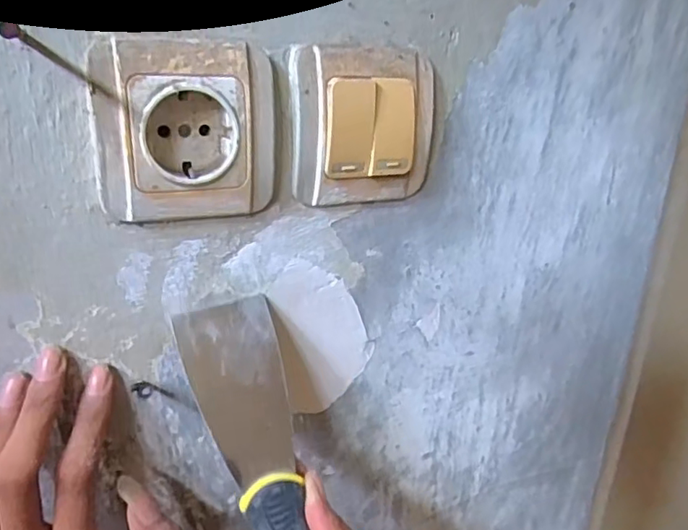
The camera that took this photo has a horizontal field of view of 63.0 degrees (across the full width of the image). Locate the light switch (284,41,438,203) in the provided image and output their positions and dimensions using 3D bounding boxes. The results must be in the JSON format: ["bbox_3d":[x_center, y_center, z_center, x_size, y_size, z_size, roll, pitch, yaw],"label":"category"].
[{"bbox_3d":[0.012,-0.071,0.291,0.081,0.077,0.013,-5,21,-25],"label":"light switch"}]

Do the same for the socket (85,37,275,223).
[{"bbox_3d":[-0.072,-0.061,0.258,0.078,0.077,0.019,-5,21,-26],"label":"socket"}]

